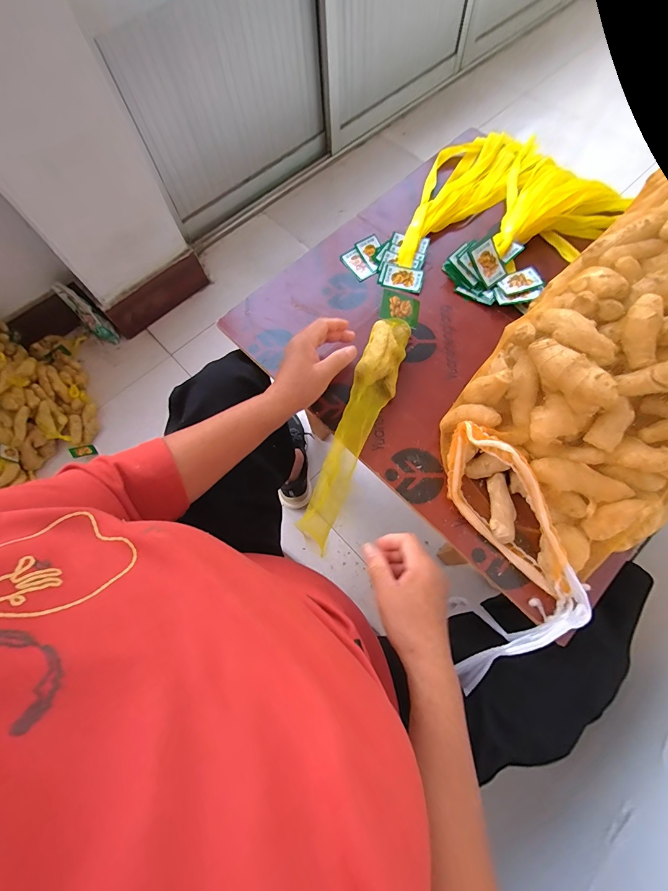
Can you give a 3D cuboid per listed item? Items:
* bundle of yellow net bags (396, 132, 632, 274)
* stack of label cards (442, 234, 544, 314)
[{"bbox_3d":[0.303,-0.409,0.570,0.337,0.044,0.333,12,71,7],"label":"bundle of yellow net bags"},{"bbox_3d":[0.239,-0.262,0.517,0.143,0.043,0.091,31,75,13],"label":"stack of label cards"}]

